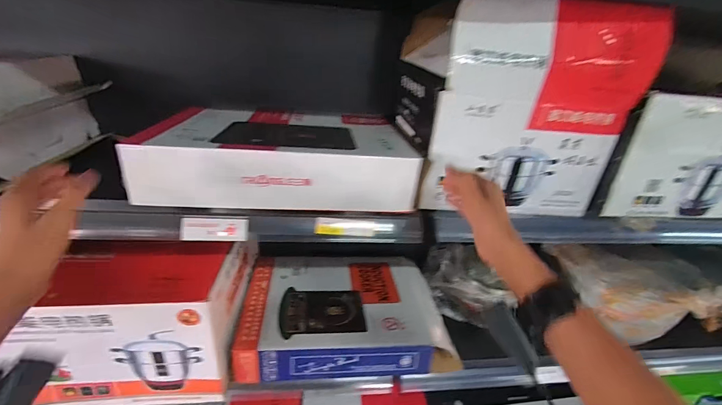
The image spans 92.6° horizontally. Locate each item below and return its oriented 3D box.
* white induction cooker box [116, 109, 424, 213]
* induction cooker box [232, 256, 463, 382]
[{"bbox_3d":[-0.136,-0.105,0.655,0.423,0.091,0.337,3,27,-7],"label":"white induction cooker box"},{"bbox_3d":[-0.040,0.266,0.850,0.474,0.080,0.328,1,27,-10],"label":"induction cooker box"}]

